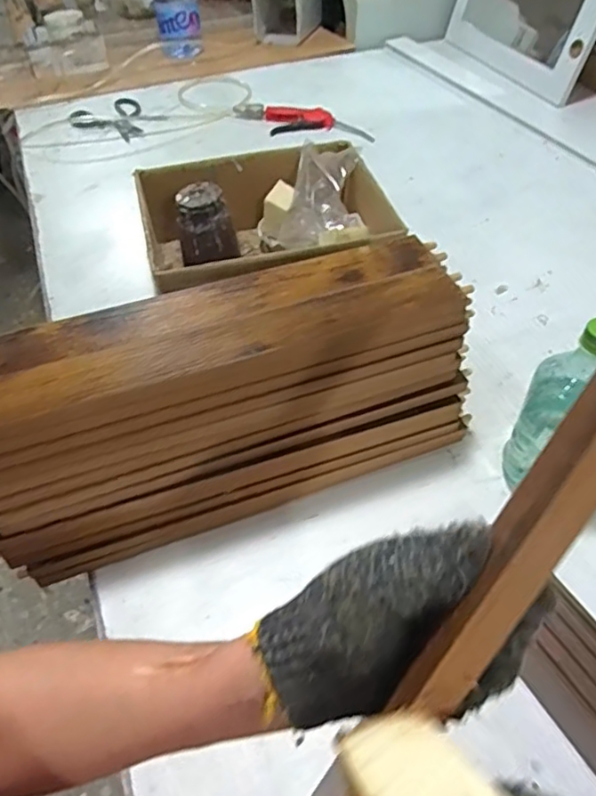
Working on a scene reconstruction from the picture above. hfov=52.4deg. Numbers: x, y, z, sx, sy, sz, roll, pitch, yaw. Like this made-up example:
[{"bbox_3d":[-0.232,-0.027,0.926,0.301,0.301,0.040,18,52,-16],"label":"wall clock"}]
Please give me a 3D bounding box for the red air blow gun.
[{"bbox_3d":[0.010,-0.547,1.204,0.288,0.027,0.080,15,51,14],"label":"red air blow gun"}]

